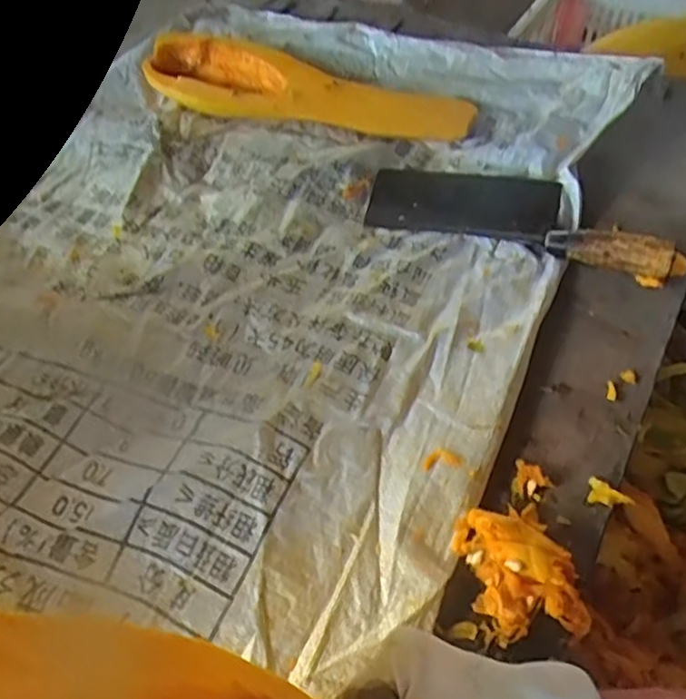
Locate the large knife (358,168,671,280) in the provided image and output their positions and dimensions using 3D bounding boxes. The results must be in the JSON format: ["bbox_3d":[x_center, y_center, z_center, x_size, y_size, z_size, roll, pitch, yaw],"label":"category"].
[{"bbox_3d":[0.146,-0.123,0.559,0.252,0.029,0.071,15,54,14],"label":"large knife"}]

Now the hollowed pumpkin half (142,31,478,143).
[{"bbox_3d":[-0.024,-0.238,0.621,0.287,0.041,0.075,14,54,13],"label":"hollowed pumpkin half"}]

